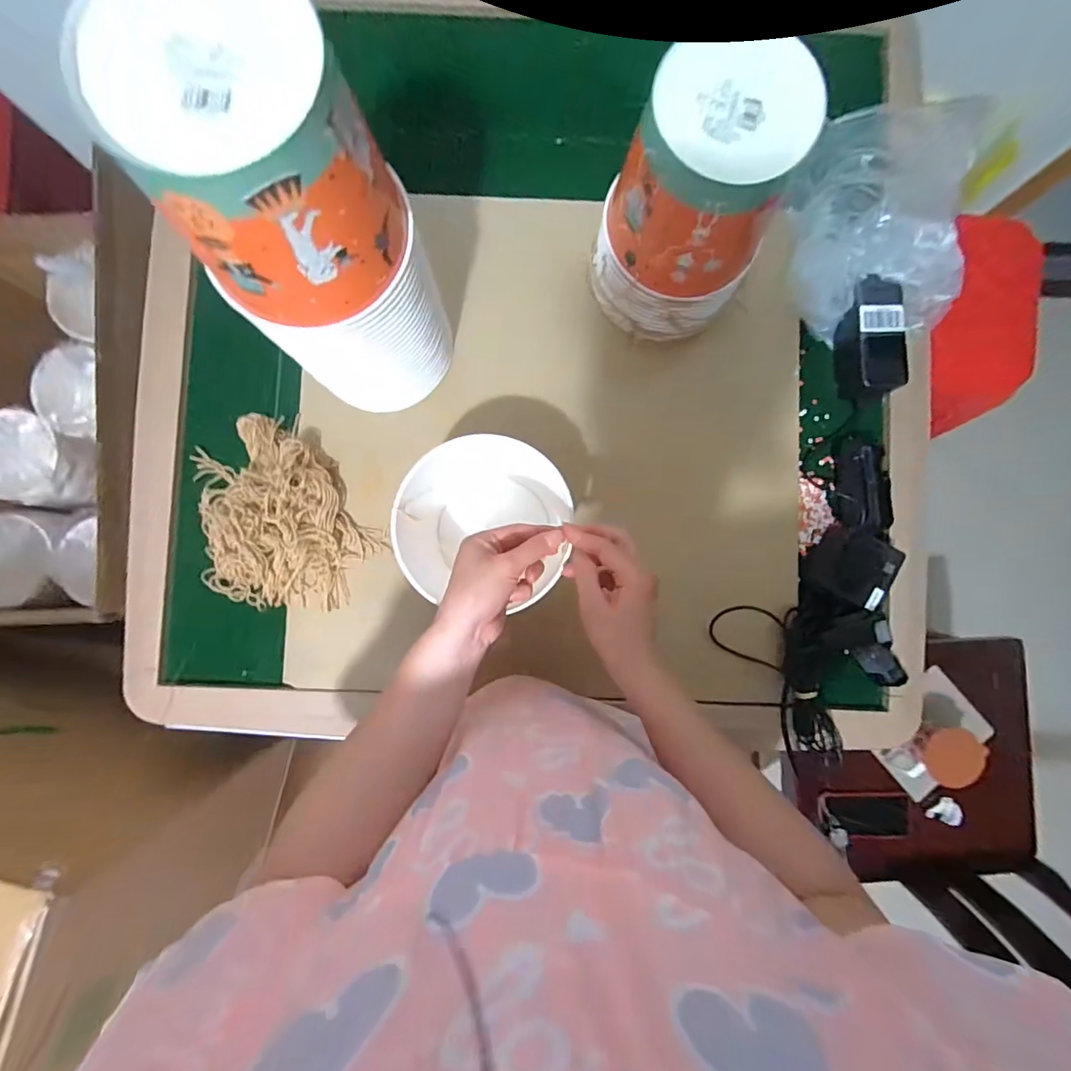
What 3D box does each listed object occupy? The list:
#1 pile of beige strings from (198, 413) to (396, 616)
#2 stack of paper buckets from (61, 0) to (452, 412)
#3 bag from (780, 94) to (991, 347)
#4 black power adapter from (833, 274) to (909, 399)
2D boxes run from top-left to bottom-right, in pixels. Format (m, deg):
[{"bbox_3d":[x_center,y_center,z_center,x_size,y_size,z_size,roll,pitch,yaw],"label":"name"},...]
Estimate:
[{"bbox_3d":[-0.305,-0.015,0.548,0.187,0.048,0.238,-39,88,-3],"label":"pile of beige strings"},{"bbox_3d":[-0.175,-0.225,0.403,0.146,0.313,0.134,-43,88,-3],"label":"stack of paper buckets"},{"bbox_3d":[0.400,-0.380,0.563,0.192,0.071,0.288,6,86,-1],"label":"bag"},{"bbox_3d":[0.393,-0.229,0.569,0.065,0.042,0.131,-3,87,-1],"label":"black power adapter"}]

